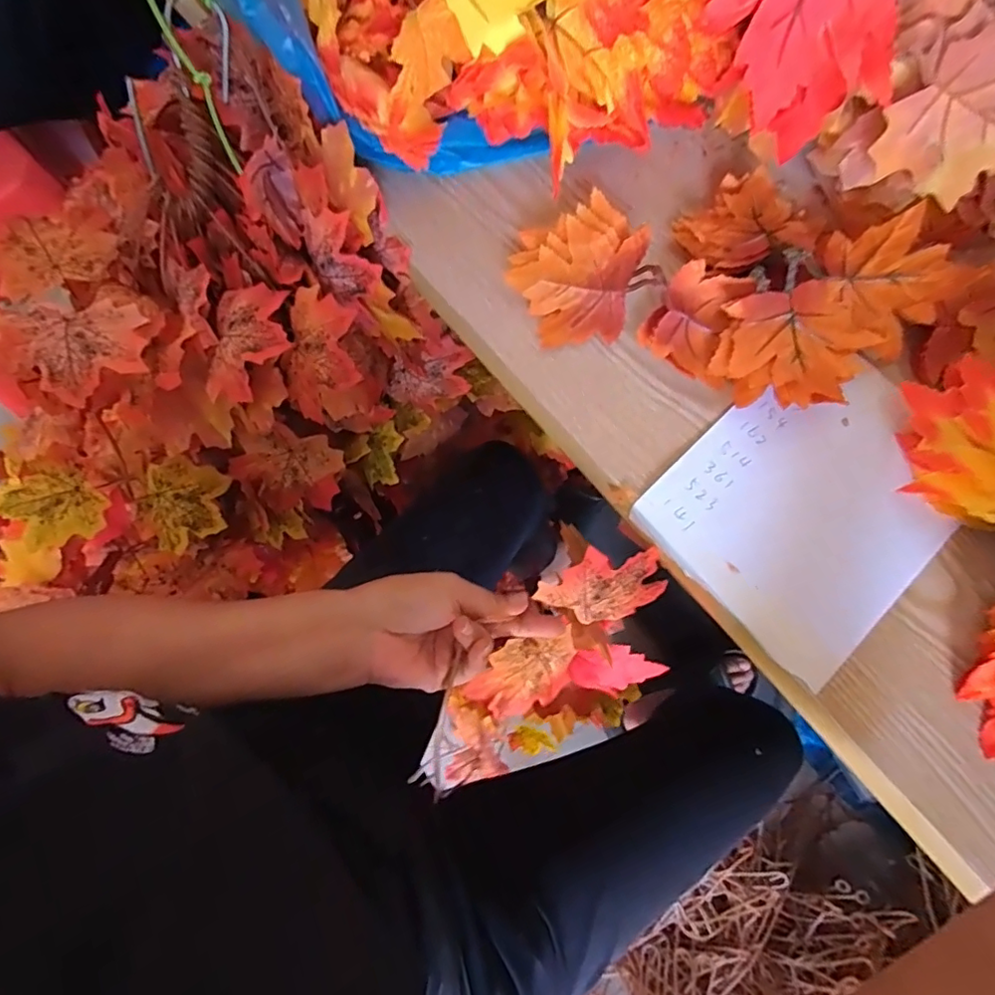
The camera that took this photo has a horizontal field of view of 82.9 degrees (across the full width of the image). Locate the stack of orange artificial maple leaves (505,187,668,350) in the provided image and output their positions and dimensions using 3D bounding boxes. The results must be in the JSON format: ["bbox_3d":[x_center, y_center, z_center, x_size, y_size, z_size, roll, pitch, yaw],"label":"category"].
[{"bbox_3d":[0.055,-0.147,0.366,0.085,0.032,0.090,-18,74,-4],"label":"stack of orange artificial maple leaves"}]

